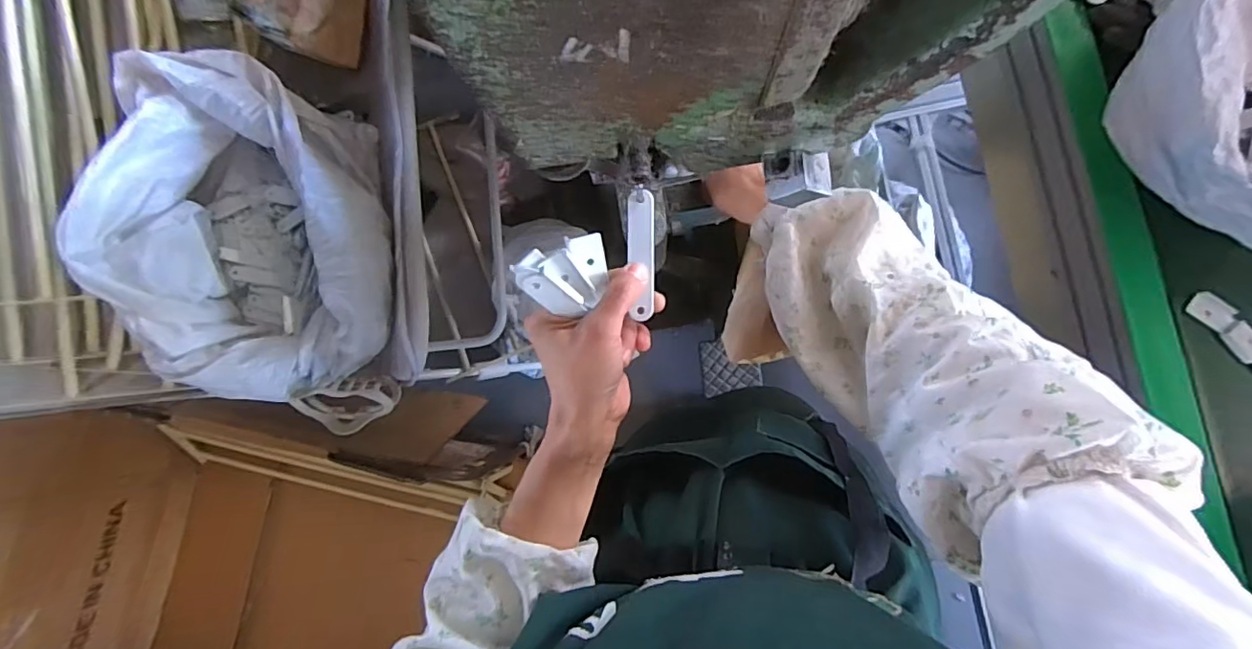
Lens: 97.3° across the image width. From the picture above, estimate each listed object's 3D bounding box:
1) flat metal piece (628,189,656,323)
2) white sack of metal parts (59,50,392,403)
[{"bbox_3d":[0.011,-0.049,0.375,0.019,0.005,0.084,-3,87,5],"label":"flat metal piece"},{"bbox_3d":[-0.407,-0.101,0.630,0.287,0.208,0.364,0,85,6],"label":"white sack of metal parts"}]

